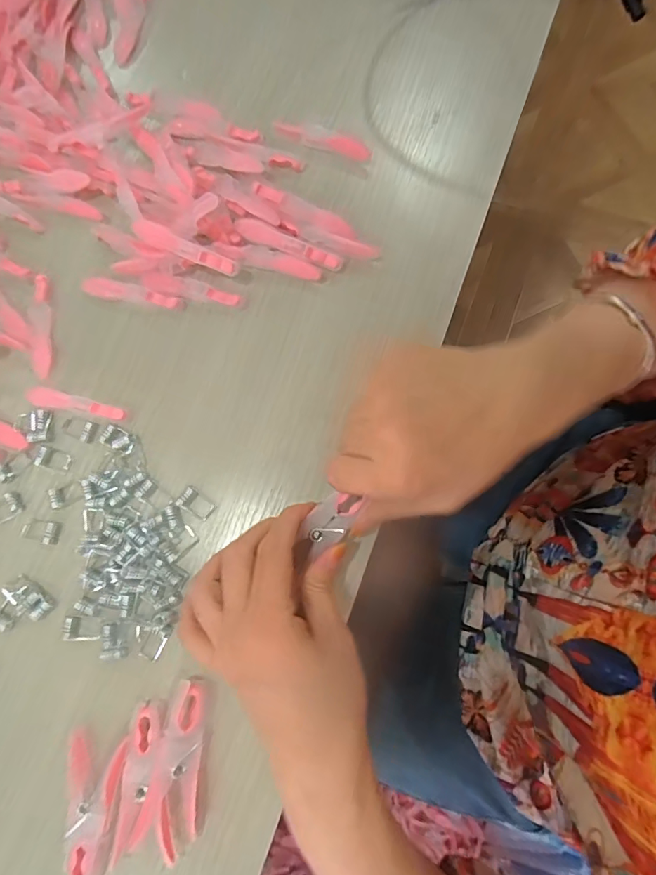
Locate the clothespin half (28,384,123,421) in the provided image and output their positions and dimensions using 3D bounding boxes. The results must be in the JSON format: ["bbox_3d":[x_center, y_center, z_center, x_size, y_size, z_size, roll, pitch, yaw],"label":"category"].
[{"bbox_3d":[-0.173,-0.024,0.324,0.074,0.005,0.013,12,79,8],"label":"clothespin half"}]

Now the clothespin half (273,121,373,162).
[{"bbox_3d":[-0.004,-0.220,0.350,0.075,0.010,0.014,20,80,9],"label":"clothespin half"}]

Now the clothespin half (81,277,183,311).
[{"bbox_3d":[-0.139,-0.102,0.337,0.077,0.005,0.013,14,80,8],"label":"clothespin half"}]

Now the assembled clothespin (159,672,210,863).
[{"bbox_3d":[-0.082,0.185,0.265,0.023,0.012,0.089,1,78,6],"label":"assembled clothespin"}]

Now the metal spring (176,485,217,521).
[{"bbox_3d":[-0.085,0.042,0.303,0.024,0.005,0.015,38,84,12],"label":"metal spring"}]

